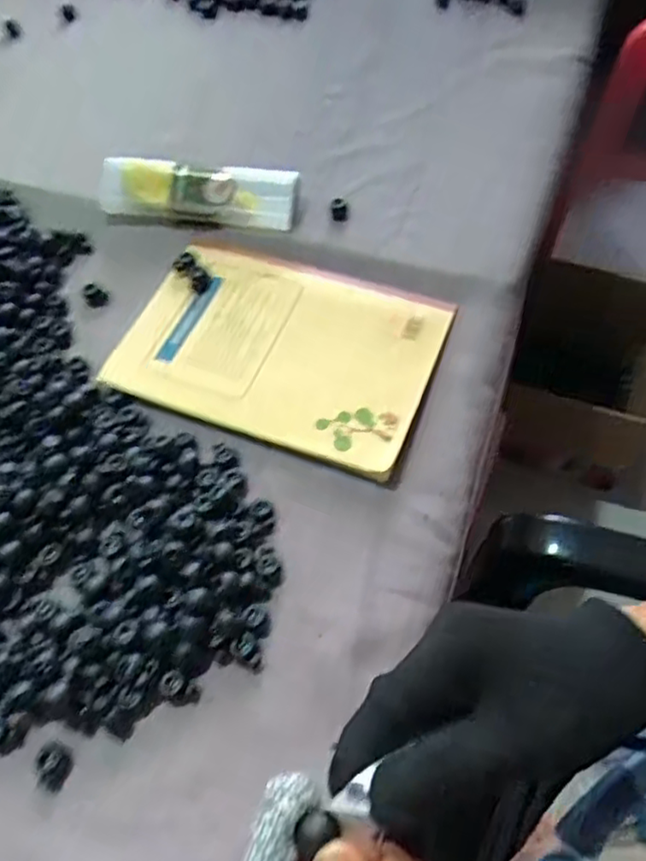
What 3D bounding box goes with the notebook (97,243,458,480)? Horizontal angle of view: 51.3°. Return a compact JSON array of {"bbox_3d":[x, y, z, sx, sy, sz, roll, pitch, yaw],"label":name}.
[{"bbox_3d":[-0.027,-0.060,0.452,0.200,0.009,0.141,19,63,14],"label":"notebook"}]

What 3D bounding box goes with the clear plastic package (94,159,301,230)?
[{"bbox_3d":[-0.096,-0.179,0.504,0.156,0.030,0.033,12,62,10],"label":"clear plastic package"}]

